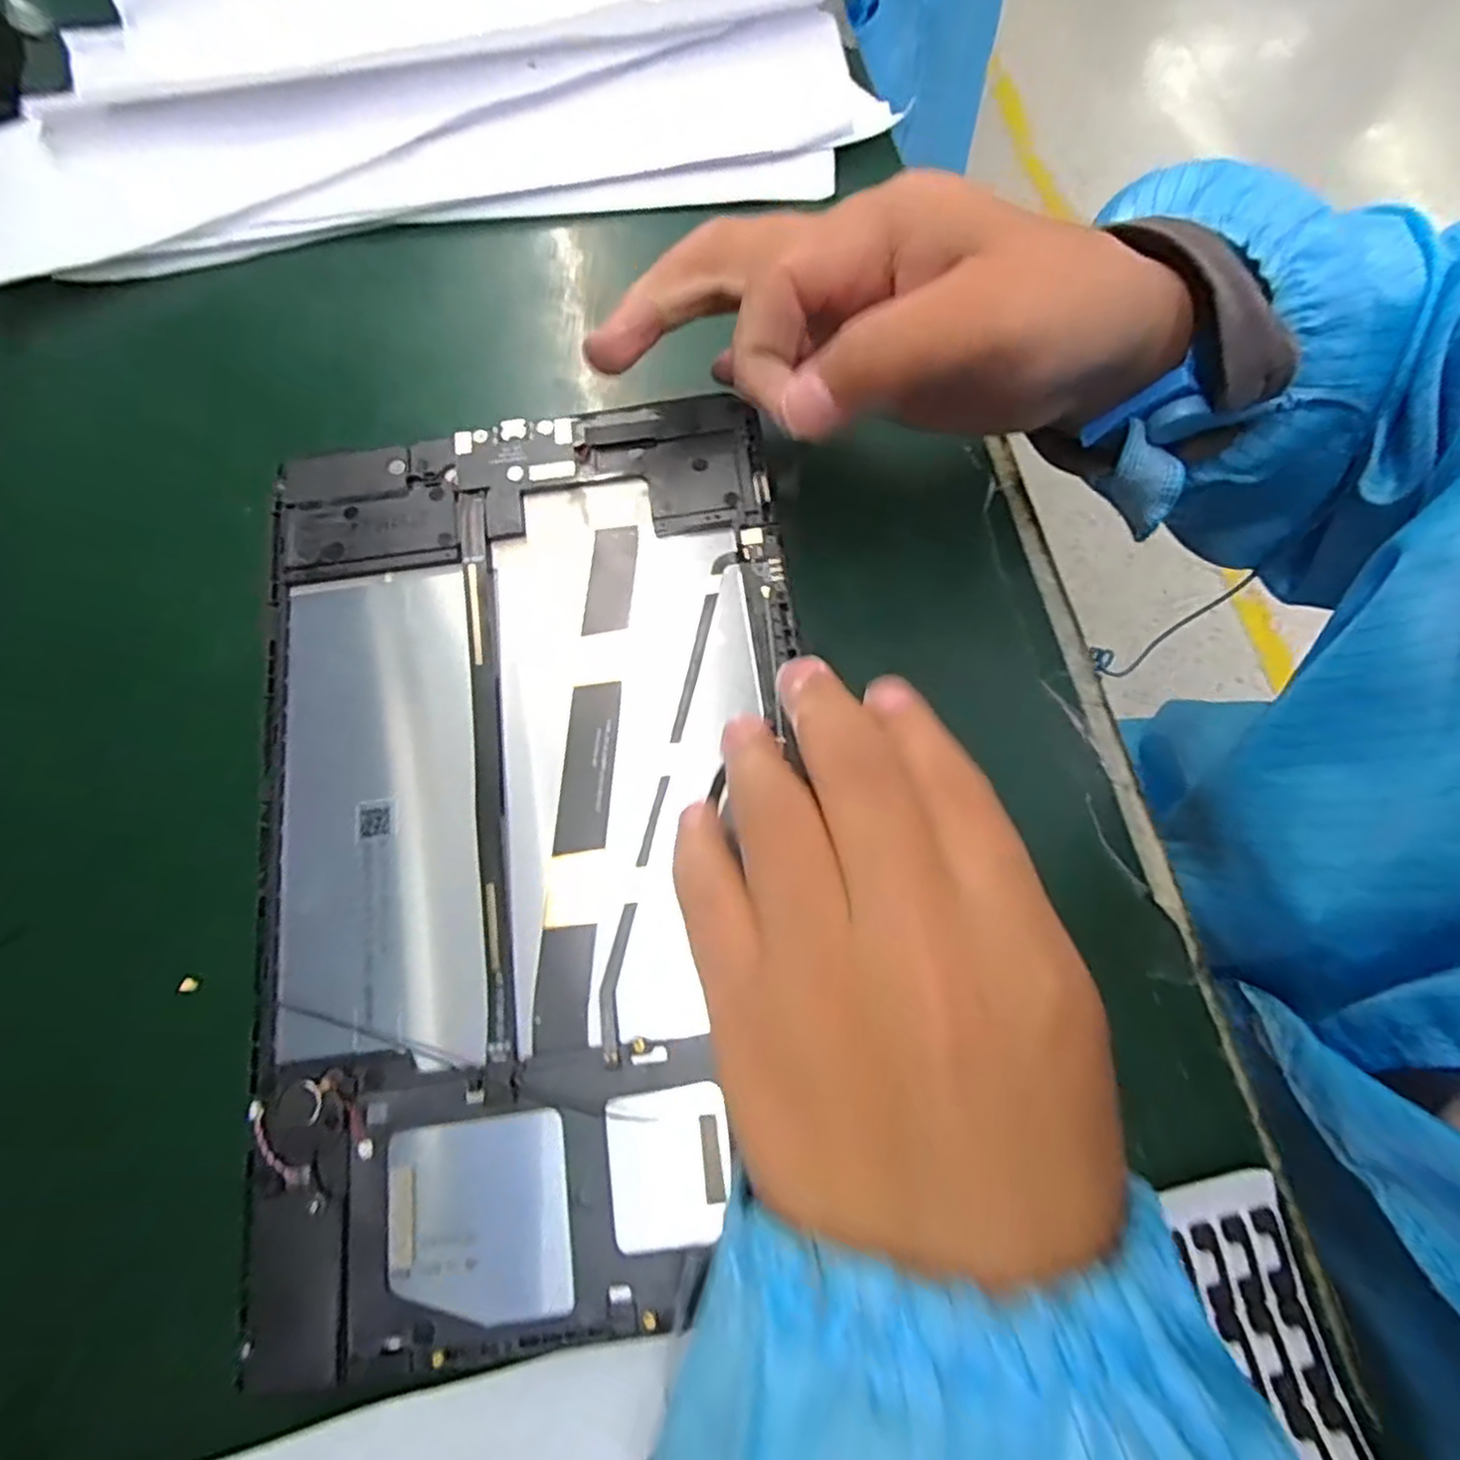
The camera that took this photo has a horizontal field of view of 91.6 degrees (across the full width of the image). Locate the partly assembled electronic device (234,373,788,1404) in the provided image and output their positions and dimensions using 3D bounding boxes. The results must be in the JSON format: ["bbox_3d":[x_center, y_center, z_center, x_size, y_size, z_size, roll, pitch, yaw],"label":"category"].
[{"bbox_3d":[-0.052,0.020,0.189,0.143,0.008,0.236,-7,74,-2],"label":"partly assembled electronic device"}]

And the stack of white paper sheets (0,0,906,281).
[{"bbox_3d":[-0.127,-0.262,0.282,0.366,0.026,0.146,-8,74,-3],"label":"stack of white paper sheets"}]

